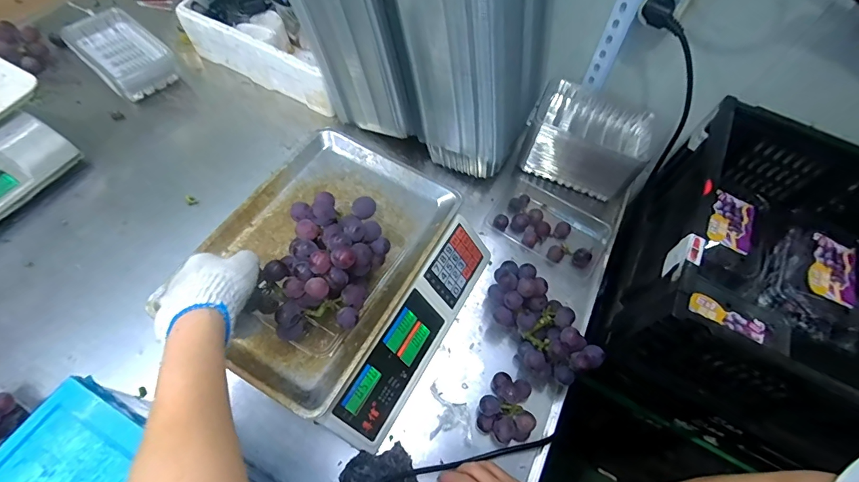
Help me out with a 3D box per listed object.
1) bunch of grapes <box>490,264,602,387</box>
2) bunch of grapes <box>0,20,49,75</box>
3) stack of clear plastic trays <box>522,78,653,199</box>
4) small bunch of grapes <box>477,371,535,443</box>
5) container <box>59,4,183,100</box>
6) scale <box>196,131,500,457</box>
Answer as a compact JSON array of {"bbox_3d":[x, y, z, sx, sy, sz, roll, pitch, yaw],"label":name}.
[{"bbox_3d":[0.150,0.110,0.563,0.105,0.079,0.172,-24,67,-15],"label":"bunch of grapes"},{"bbox_3d":[-0.755,-0.354,0.750,0.055,0.065,0.077,-1,61,-5],"label":"bunch of grapes"},{"bbox_3d":[0.263,-0.167,0.694,0.187,0.120,0.146,24,62,9],"label":"stack of clear plastic trays"},{"bbox_3d":[0.098,0.215,0.525,0.071,0.044,0.087,6,61,-1],"label":"small bunch of grapes"},{"bbox_3d":[-0.588,-0.360,0.776,0.208,0.055,0.126,39,65,16],"label":"container"},{"bbox_3d":[-0.113,0.049,0.554,0.305,0.118,0.333,28,63,11],"label":"scale"}]

